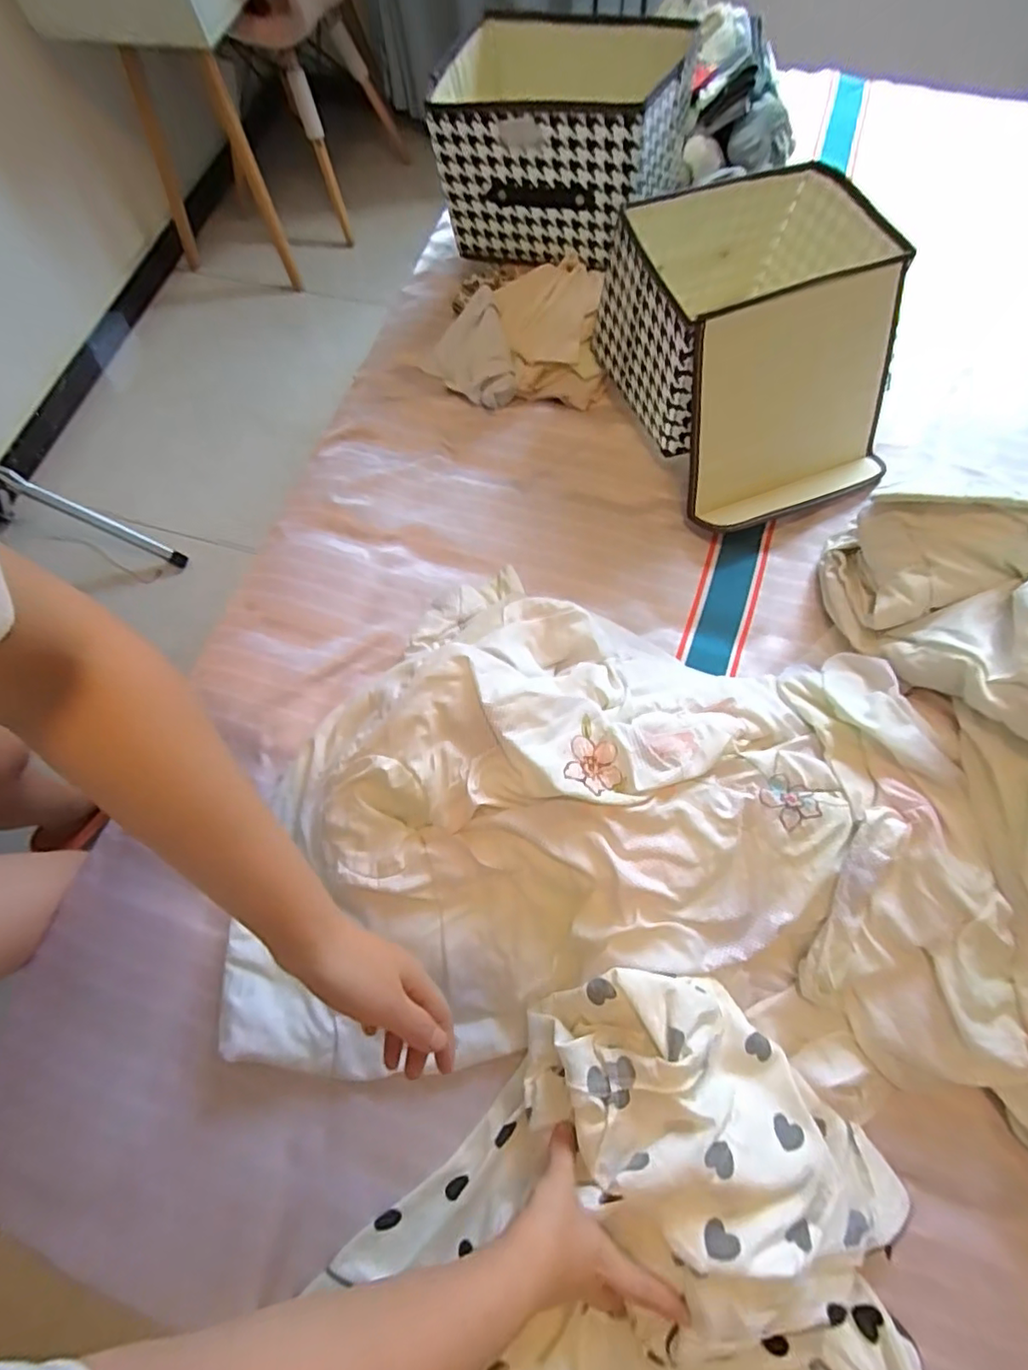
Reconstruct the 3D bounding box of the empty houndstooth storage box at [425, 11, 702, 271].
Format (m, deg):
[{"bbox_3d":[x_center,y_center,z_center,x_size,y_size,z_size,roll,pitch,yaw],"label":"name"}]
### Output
[{"bbox_3d":[0.058,-0.664,0.717,0.291,0.155,0.243,5,71,6],"label":"empty houndstooth storage box"}]

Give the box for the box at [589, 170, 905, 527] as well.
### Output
[{"bbox_3d":[0.288,-0.385,0.667,0.294,0.183,0.333,-23,71,-6],"label":"box"}]

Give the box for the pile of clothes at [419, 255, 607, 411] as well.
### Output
[{"bbox_3d":[-0.003,-0.462,0.757,0.223,0.082,0.207,-5,70,0],"label":"pile of clothes"}]

